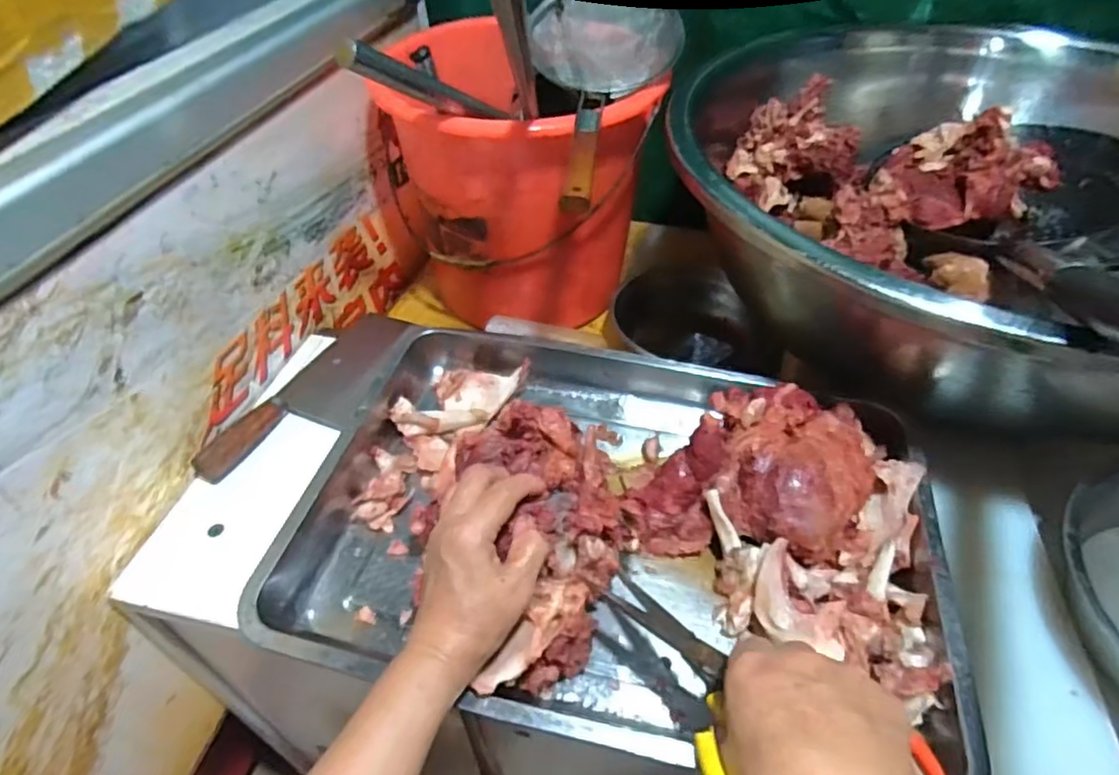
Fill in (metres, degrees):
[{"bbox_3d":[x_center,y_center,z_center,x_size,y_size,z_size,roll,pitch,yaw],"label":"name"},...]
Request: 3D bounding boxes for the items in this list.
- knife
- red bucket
[{"bbox_3d":[-0.252,-0.001,0.660,0.088,0.029,0.268,13,48,14],"label":"knife"},{"bbox_3d":[-0.063,-0.259,0.837,0.292,0.307,0.308,-20,48,-17],"label":"red bucket"}]

